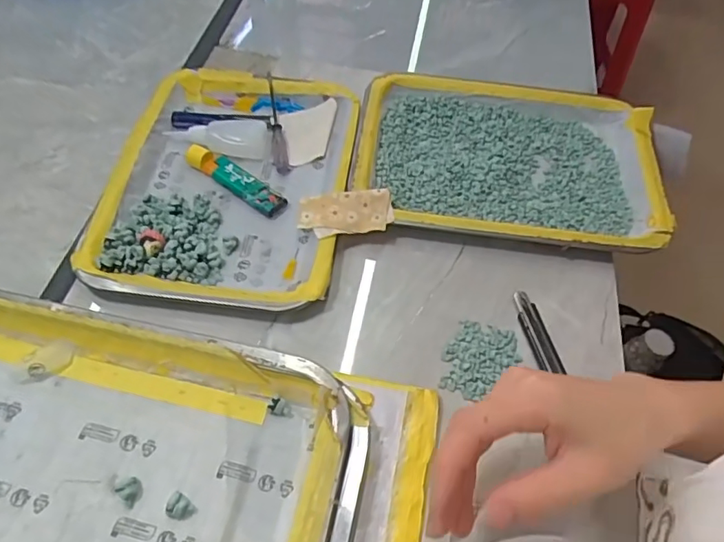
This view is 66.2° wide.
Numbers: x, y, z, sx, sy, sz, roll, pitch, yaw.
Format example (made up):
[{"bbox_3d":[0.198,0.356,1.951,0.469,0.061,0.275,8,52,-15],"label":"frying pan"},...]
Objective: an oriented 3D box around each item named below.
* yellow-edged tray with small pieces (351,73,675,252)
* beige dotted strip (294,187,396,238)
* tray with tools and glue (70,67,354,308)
[{"bbox_3d":[0.131,-0.102,0.492,0.264,0.022,0.190,6,51,2],"label":"yellow-edged tray with small pieces"},{"bbox_3d":[-0.012,-0.046,0.434,0.072,0.005,0.038,-9,63,-6],"label":"beige dotted strip"},{"bbox_3d":[-0.113,-0.086,0.485,0.196,0.022,0.270,6,51,1],"label":"tray with tools and glue"}]

